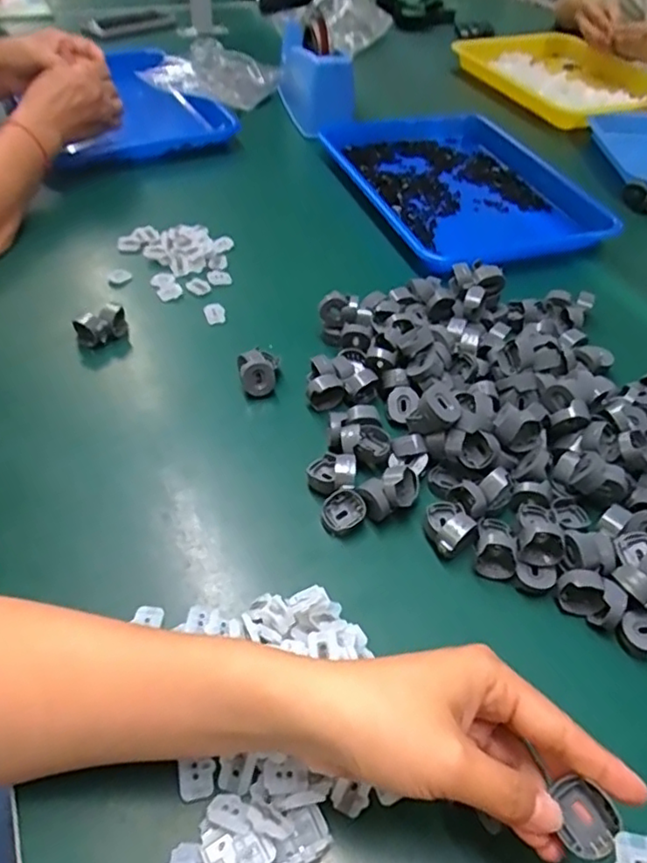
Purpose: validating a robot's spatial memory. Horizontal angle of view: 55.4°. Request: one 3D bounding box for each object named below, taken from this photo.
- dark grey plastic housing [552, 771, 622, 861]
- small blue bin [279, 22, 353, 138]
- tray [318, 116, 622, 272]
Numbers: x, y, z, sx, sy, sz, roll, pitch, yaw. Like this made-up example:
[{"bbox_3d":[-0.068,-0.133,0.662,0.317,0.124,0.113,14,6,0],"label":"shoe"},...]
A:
[{"bbox_3d":[0.106,0.157,0.252,0.022,0.009,0.027,-20,52,-18],"label":"dark grey plastic housing"},{"bbox_3d":[-0.014,-0.474,0.837,0.076,0.084,0.172,-7,49,-10],"label":"small blue bin"},{"bbox_3d":[0.150,-0.292,0.733,0.243,0.058,0.315,-14,50,-13],"label":"tray"}]

